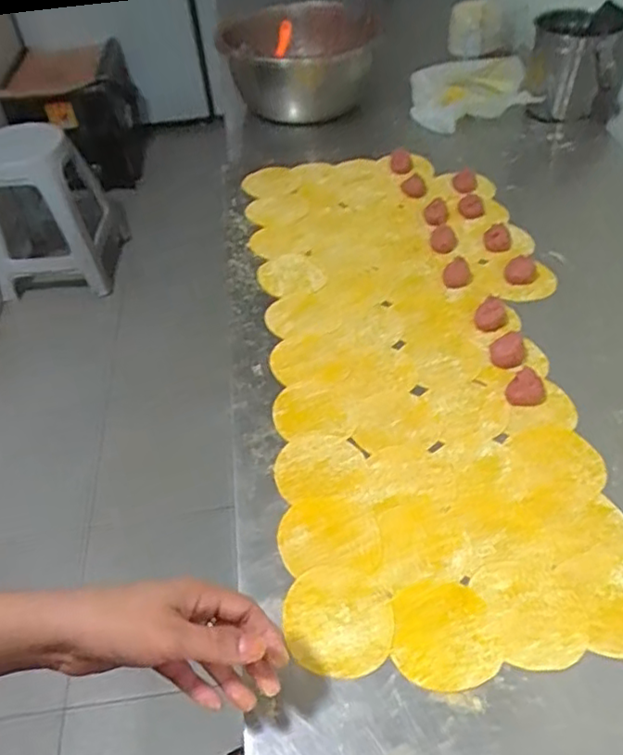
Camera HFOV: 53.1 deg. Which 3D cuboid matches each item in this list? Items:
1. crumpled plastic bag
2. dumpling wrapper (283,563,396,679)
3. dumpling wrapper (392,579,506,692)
[{"bbox_3d":[0.249,-0.442,0.972,0.192,0.077,0.104,-11,47,-5],"label":"crumpled plastic bag"},{"bbox_3d":[0.021,0.188,0.490,0.083,0.004,0.085,-3,47,3],"label":"dumpling wrapper"},{"bbox_3d":[0.098,0.193,0.470,0.074,0.004,0.080,-2,50,2],"label":"dumpling wrapper"}]

